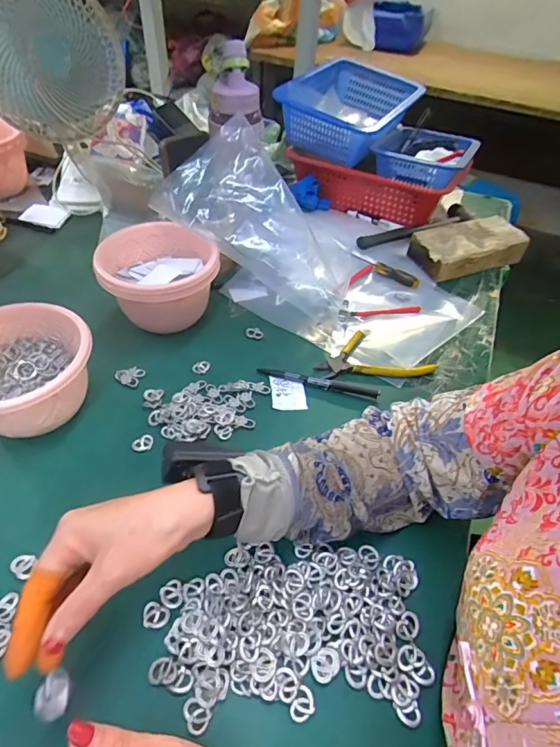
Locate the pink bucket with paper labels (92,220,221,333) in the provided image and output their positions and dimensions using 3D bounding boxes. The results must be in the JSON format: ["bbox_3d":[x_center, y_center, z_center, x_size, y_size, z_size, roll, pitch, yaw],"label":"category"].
[{"bbox_3d":[-0.158,-0.122,0.579,0.141,0.098,0.143,2,47,-2],"label":"pink bucket with paper labels"}]

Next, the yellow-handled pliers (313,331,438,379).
[{"bbox_3d":[0.122,-0.024,0.568,0.151,0.018,0.070,-3,47,-6],"label":"yellow-handled pliers"}]

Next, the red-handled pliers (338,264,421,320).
[{"bbox_3d":[0.133,-0.126,0.667,0.123,0.014,0.121,-6,48,-10],"label":"red-handled pliers"}]

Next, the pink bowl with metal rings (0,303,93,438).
[{"bbox_3d":[-0.275,0.004,0.460,0.133,0.085,0.134,2,47,-2],"label":"pink bowl with metal rings"}]

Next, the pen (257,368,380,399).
[{"bbox_3d":[0.047,0.011,0.535,0.147,0.009,0.013,13,47,8],"label":"pen"}]

